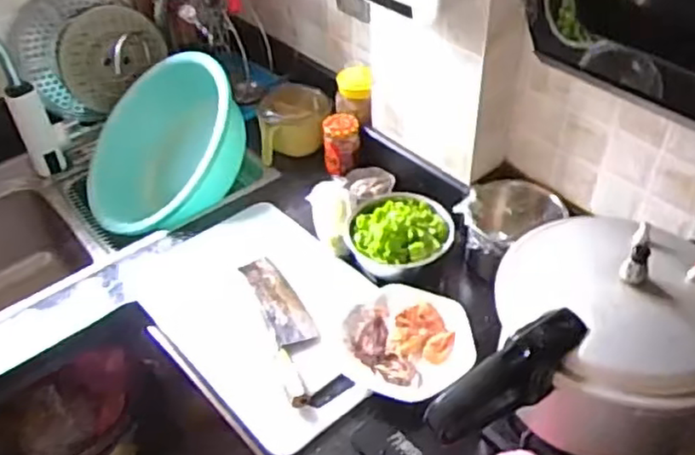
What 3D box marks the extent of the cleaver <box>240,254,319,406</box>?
[{"bbox_3d":[-0.095,0.140,1.012,0.072,0.021,0.296,-17,44,-15],"label":"cleaver"}]

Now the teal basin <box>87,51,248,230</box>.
[{"bbox_3d":[-0.341,-0.155,1.346,0.290,0.175,0.402,10,71,39],"label":"teal basin"}]

